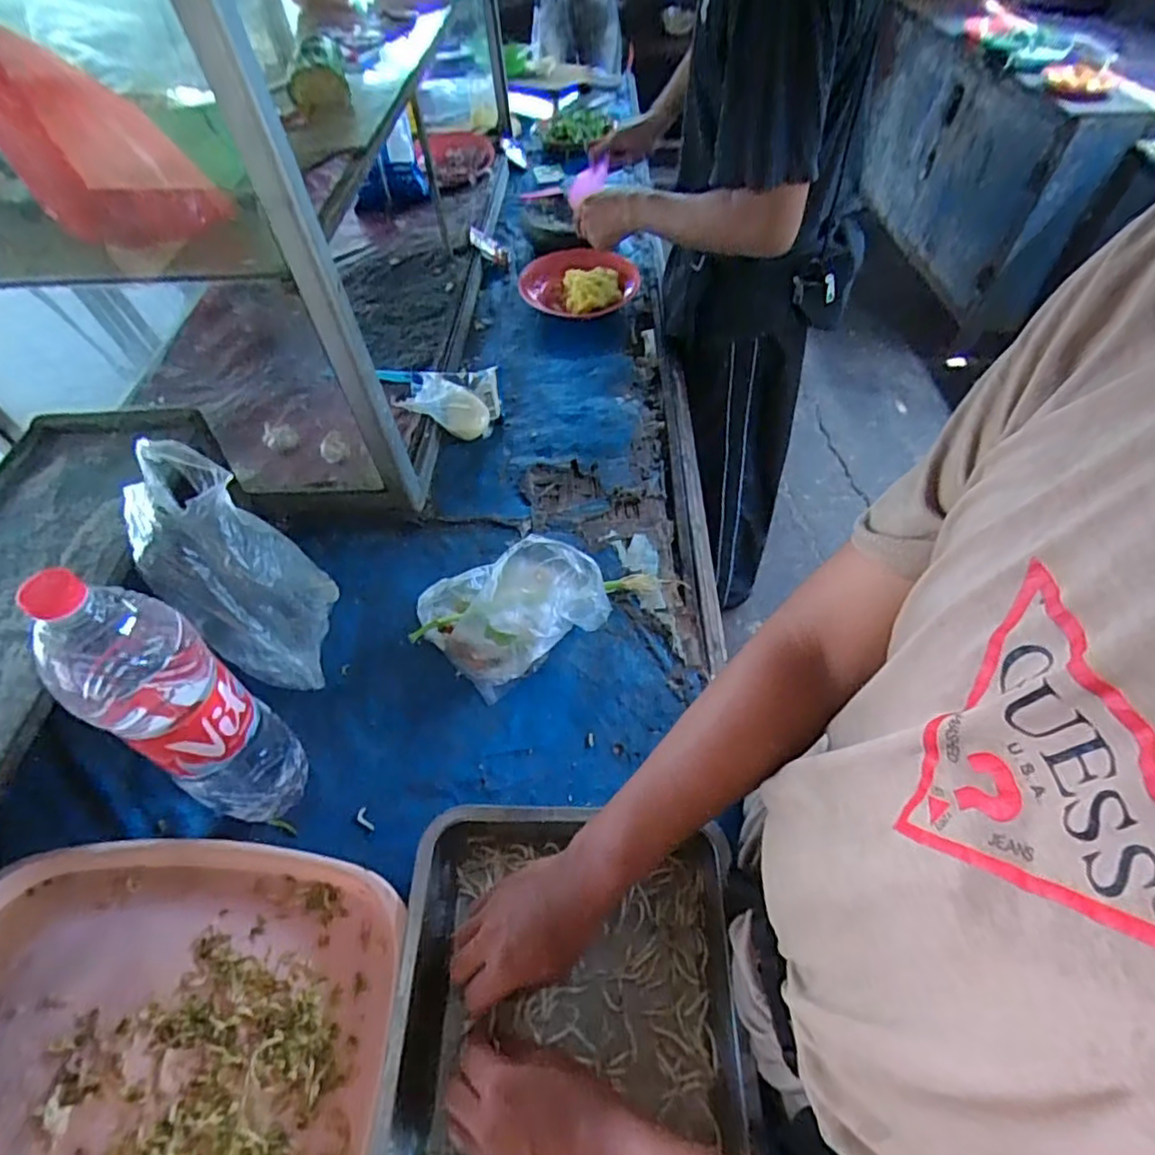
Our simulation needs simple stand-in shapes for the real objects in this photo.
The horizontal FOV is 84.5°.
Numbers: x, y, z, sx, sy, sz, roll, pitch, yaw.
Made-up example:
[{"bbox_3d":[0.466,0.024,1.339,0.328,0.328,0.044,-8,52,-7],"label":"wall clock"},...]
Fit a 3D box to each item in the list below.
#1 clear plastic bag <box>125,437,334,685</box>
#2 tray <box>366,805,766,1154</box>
[{"bbox_3d":[-0.326,-0.008,0.617,0.127,0.268,0.078,-41,29,-25],"label":"clear plastic bag"},{"bbox_3d":[-0.008,0.345,0.452,0.257,0.046,0.342,1,53,2],"label":"tray"}]

